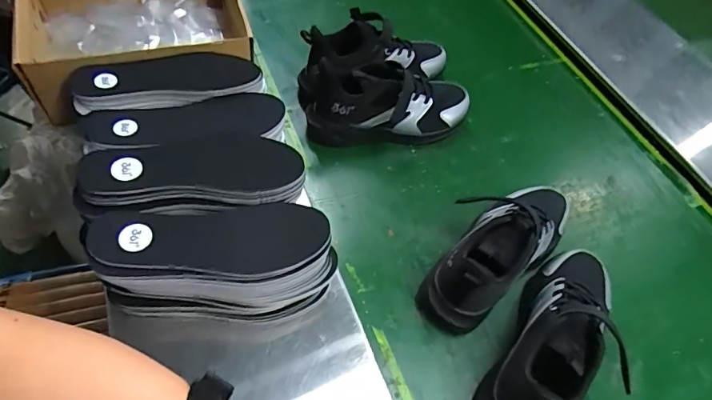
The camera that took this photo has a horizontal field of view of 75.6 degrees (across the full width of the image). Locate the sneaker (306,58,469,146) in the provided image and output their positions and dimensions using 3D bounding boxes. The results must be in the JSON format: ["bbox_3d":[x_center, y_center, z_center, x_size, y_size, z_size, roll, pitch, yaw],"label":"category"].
[{"bbox_3d":[0.049,-0.137,0.647,0.231,0.106,0.078,-4,56,-10],"label":"sneaker"}]

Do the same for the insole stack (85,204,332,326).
[{"bbox_3d":[-0.133,0.064,0.453,0.218,0.094,0.089,-5,56,-11],"label":"insole stack"}]

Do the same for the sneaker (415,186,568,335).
[{"bbox_3d":[0.174,0.047,0.534,0.231,0.107,0.083,-37,67,-28],"label":"sneaker"}]

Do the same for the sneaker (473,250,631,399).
[{"bbox_3d":[0.209,0.142,0.476,0.079,0.105,0.230,30,57,14],"label":"sneaker"}]

